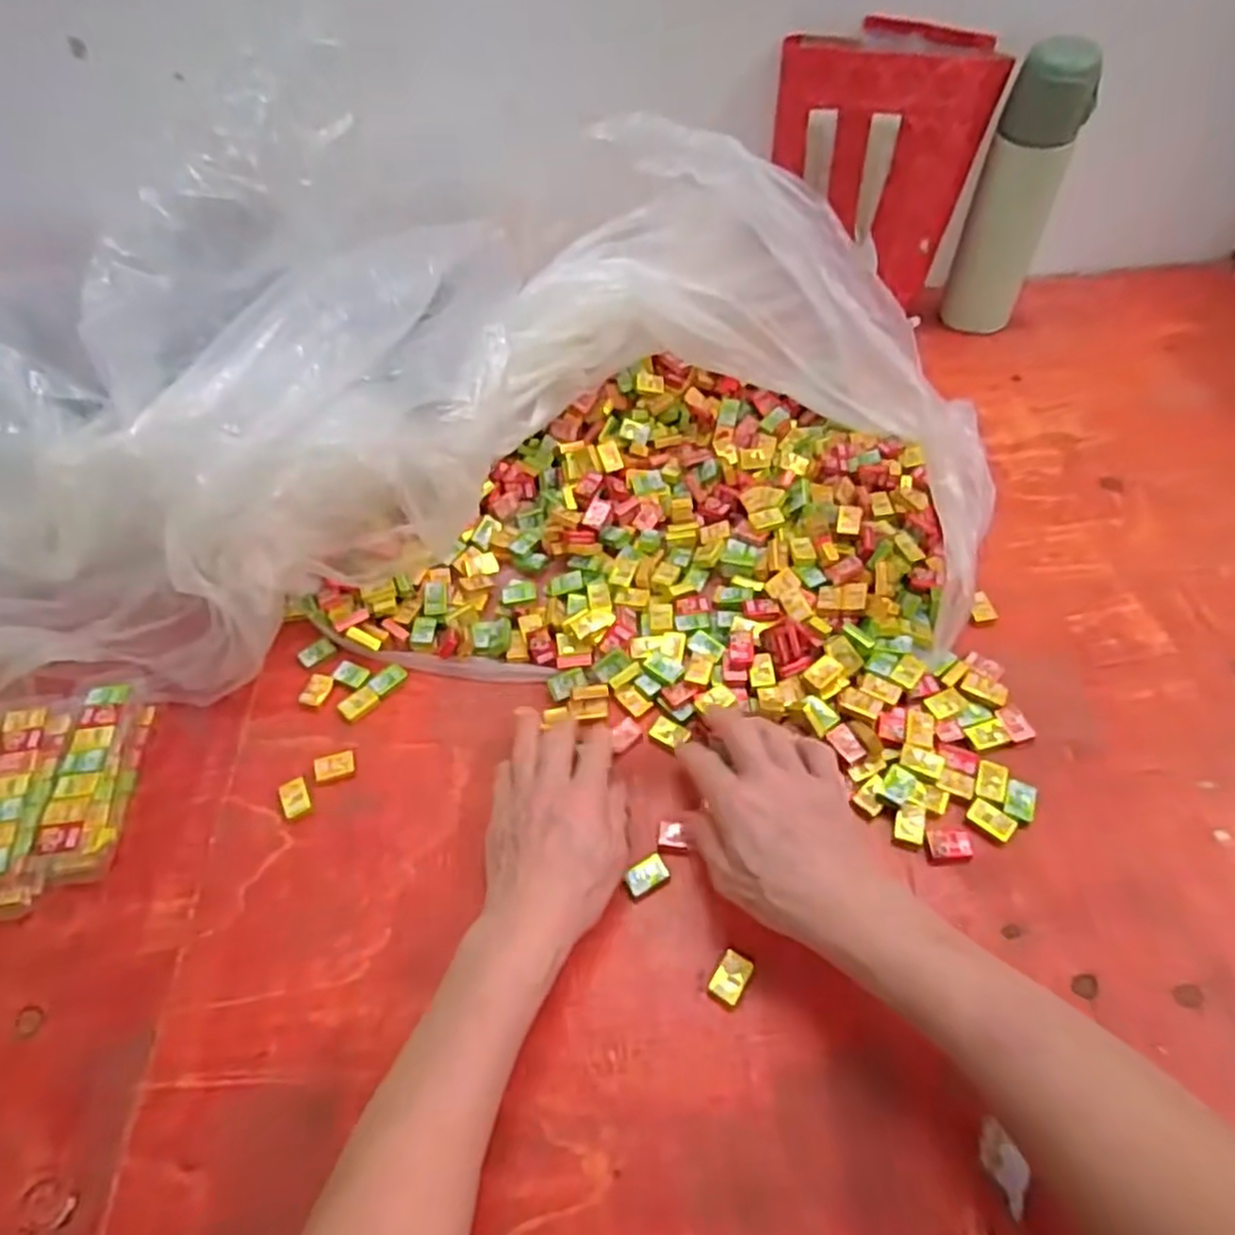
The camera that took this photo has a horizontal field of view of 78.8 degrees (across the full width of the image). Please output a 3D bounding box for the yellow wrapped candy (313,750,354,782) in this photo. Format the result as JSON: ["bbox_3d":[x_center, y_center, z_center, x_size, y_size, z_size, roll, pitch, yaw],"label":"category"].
[{"bbox_3d":[-0.191,0.101,0.508,0.025,0.010,0.019,-17,53,-9],"label":"yellow wrapped candy"}]

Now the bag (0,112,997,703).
[{"bbox_3d":[-0.168,-0.145,0.563,0.848,0.215,0.374,-3,53,1],"label":"bag"}]

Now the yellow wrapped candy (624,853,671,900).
[{"bbox_3d":[0.017,0.155,0.449,0.026,0.010,0.016,-29,56,-17],"label":"yellow wrapped candy"}]

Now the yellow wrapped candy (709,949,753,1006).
[{"bbox_3d":[0.063,0.199,0.416,0.018,0.007,0.027,25,58,21],"label":"yellow wrapped candy"}]

